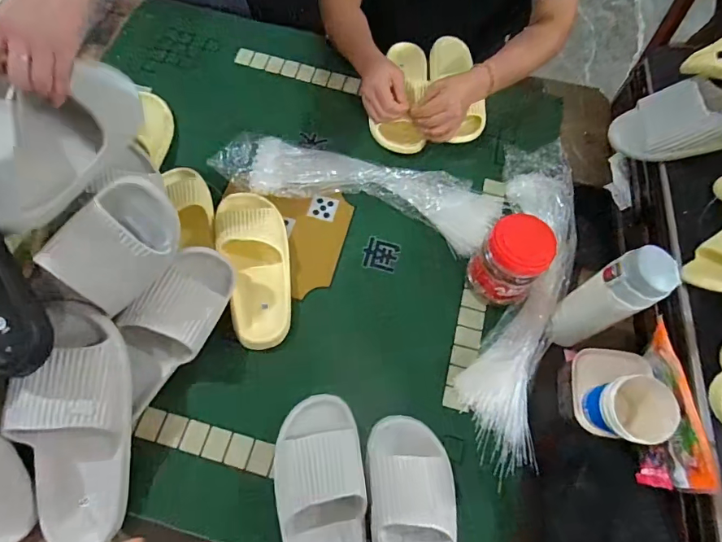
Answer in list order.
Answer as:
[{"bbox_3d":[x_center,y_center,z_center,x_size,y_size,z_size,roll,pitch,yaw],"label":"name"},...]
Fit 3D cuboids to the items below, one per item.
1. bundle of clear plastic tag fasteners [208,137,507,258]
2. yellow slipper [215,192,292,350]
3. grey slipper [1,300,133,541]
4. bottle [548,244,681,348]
[{"bbox_3d":[-0.004,-0.135,0.745,0.464,0.051,0.122,15,66,4],"label":"bundle of clear plastic tag fasteners"},{"bbox_3d":[-0.154,-0.014,0.682,0.100,0.058,0.252,-12,67,-8],"label":"yellow slipper"},{"bbox_3d":[-0.329,0.182,0.521,0.102,0.069,0.288,-2,90,-3],"label":"grey slipper"},{"bbox_3d":[0.308,0.036,0.571,0.067,0.169,0.061,1,66,-2],"label":"bottle"}]

